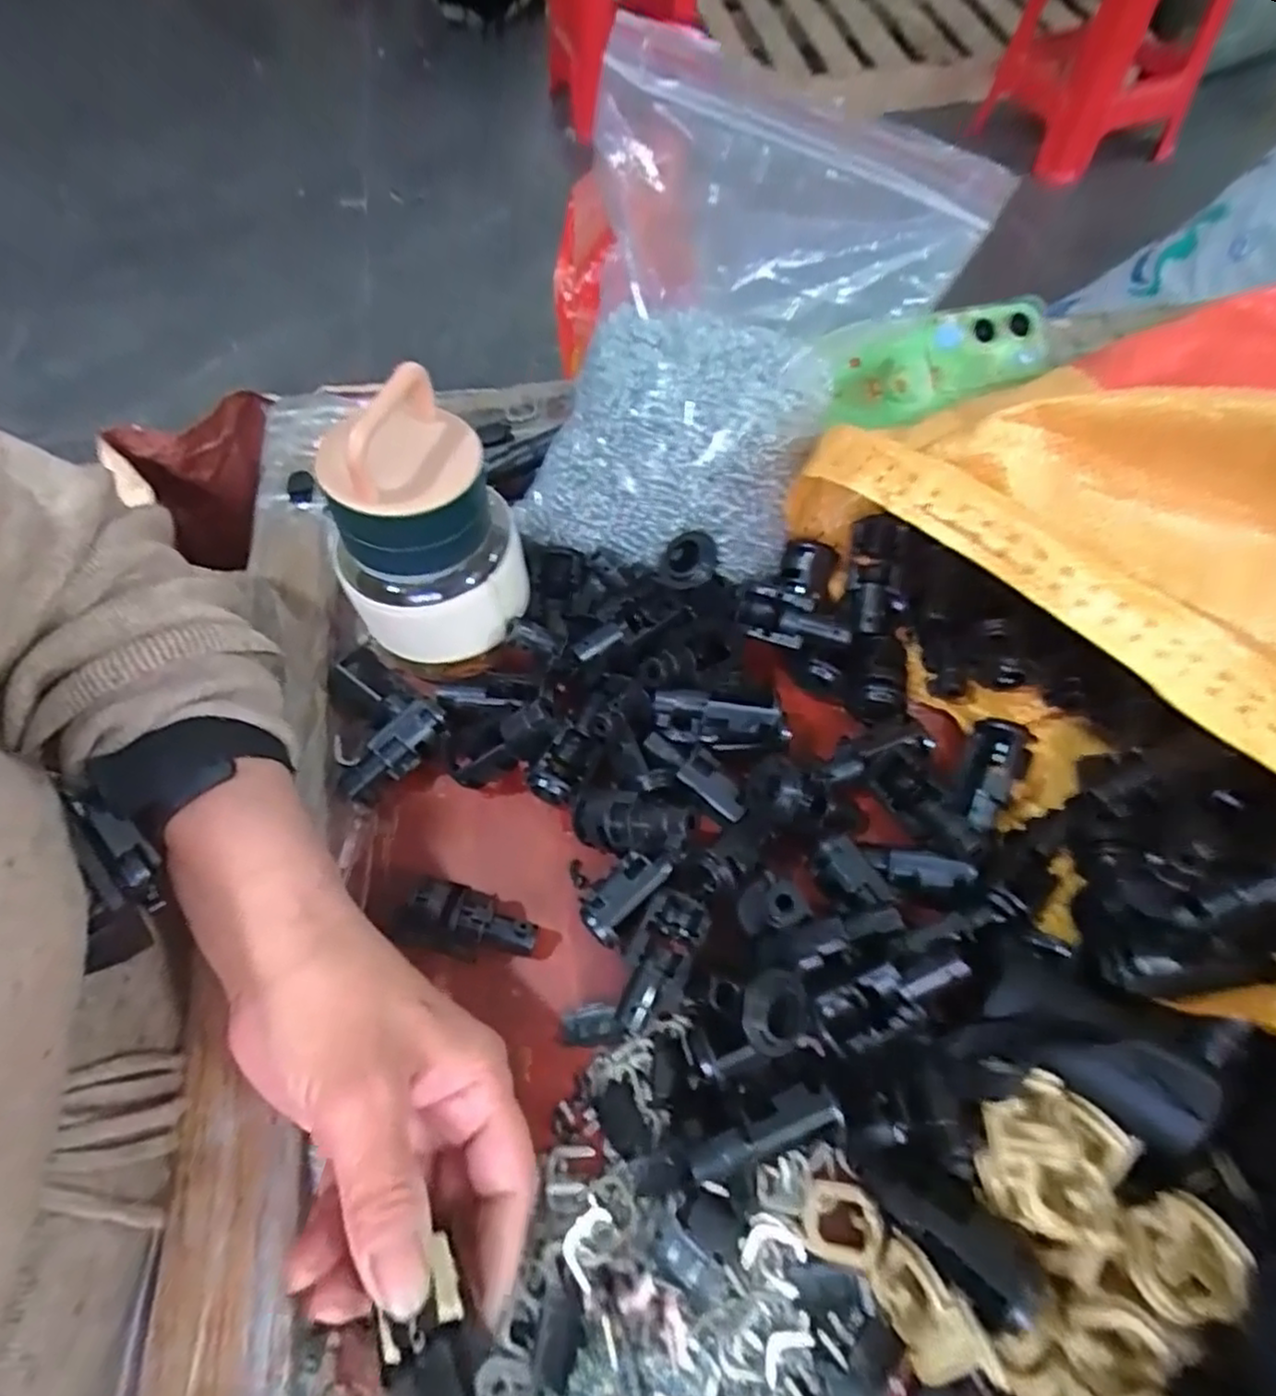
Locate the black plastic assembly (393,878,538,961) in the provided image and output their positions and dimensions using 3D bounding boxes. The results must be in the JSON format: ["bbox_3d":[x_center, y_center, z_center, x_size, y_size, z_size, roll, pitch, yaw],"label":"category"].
[{"bbox_3d":[-0.067,0.091,0.280,0.052,0.024,0.026,10,61,8],"label":"black plastic assembly"}]

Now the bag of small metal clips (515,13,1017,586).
[{"bbox_3d":[0.039,-0.156,0.302,0.138,0.158,0.162,29,65,18],"label":"bag of small metal clips"}]

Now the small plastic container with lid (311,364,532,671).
[{"bbox_3d":[-0.088,-0.067,0.289,0.075,0.112,0.061,-23,62,-10],"label":"small plastic container with lid"}]

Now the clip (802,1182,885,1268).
[{"bbox_3d":[0.069,0.175,0.234,0.025,0.008,0.025,-21,53,31],"label":"clip"}]

